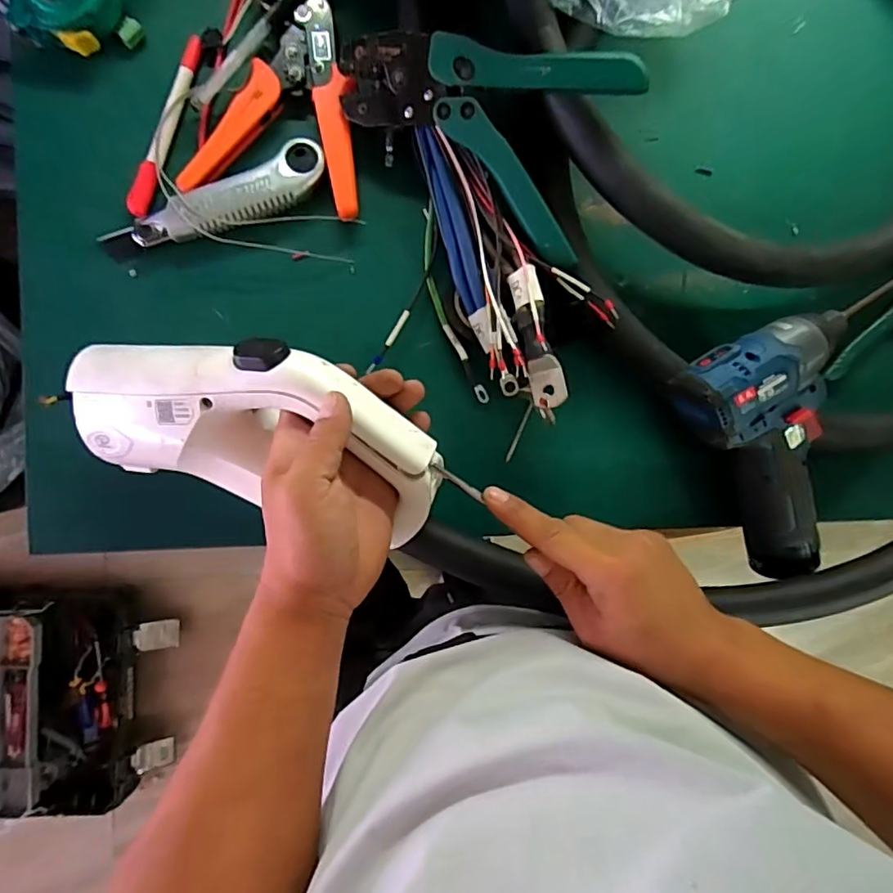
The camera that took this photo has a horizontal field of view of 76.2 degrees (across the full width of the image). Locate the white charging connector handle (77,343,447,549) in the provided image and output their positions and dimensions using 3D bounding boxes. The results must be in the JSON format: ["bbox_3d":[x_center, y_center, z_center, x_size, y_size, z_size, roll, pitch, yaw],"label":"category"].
[{"bbox_3d":[-0.120,-0.009,0.342,0.231,0.057,0.099,11,90,4],"label":"white charging connector handle"}]

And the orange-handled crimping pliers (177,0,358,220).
[{"bbox_3d":[-0.119,-0.258,0.425,0.122,0.023,0.154,9,90,-5],"label":"orange-handled crimping pliers"}]

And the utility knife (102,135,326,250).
[{"bbox_3d":[-0.168,-0.178,0.423,0.165,0.025,0.038,-27,92,-4],"label":"utility knife"}]

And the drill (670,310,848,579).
[{"bbox_3d":[0.242,0.007,0.423,0.120,0.086,0.186,-21,92,-4],"label":"drill"}]

